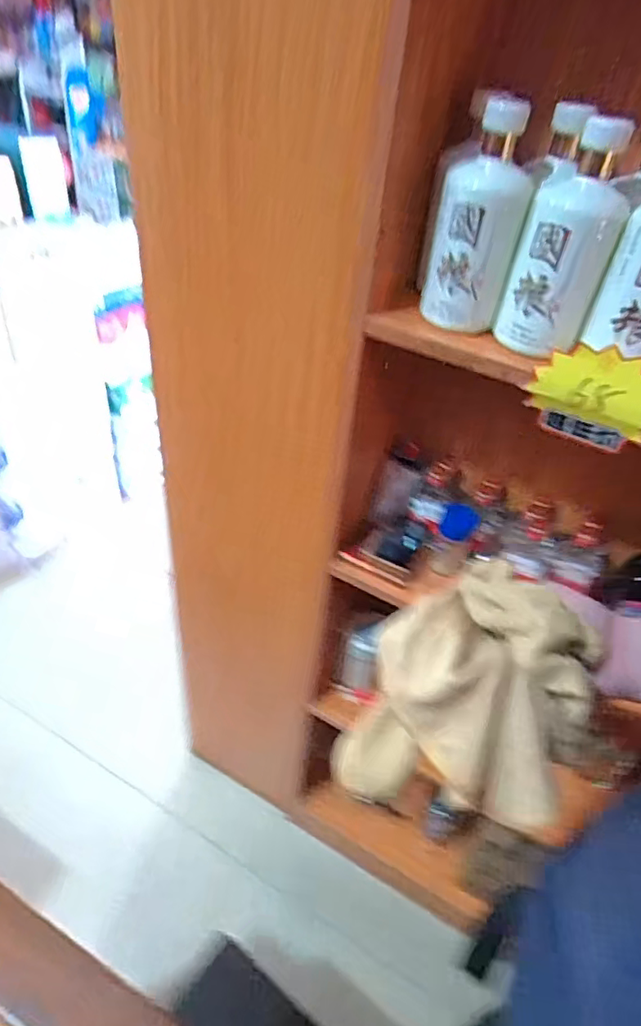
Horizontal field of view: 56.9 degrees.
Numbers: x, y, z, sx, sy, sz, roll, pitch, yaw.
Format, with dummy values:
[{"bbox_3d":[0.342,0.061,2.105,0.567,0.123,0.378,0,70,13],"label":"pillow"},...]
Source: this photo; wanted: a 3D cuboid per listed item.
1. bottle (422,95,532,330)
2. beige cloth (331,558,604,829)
[{"bbox_3d":[0.154,-0.283,0.571,0.080,0.182,0.080,14,41,8],"label":"bottle"},{"bbox_3d":[0.110,0.130,0.444,0.150,0.177,0.115,17,41,11],"label":"beige cloth"}]

